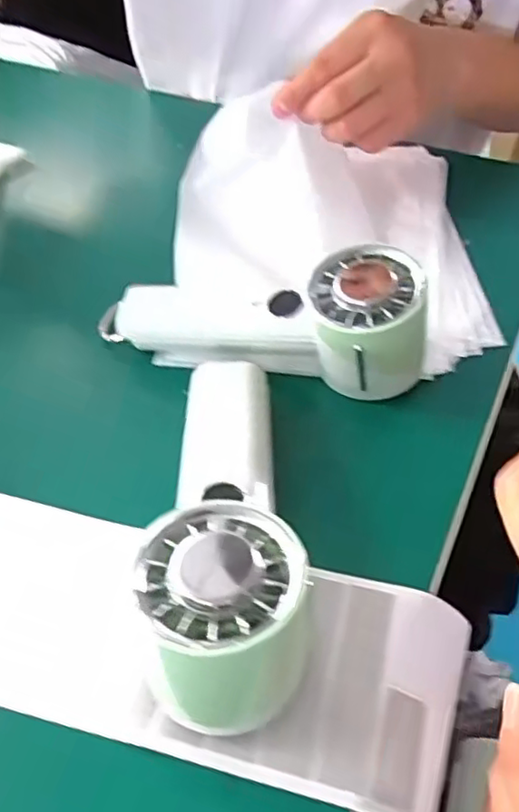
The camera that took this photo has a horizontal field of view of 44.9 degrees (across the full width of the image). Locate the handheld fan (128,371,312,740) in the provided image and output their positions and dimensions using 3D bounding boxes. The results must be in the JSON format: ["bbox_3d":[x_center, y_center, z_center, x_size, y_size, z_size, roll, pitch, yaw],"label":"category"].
[{"bbox_3d":[-0.018,0.037,0.272,0.059,0.057,0.178,-5,49,-3],"label":"handheld fan"}]

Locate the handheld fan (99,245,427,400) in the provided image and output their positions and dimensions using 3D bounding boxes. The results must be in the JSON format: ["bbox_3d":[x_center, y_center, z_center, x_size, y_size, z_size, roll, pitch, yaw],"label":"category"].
[{"bbox_3d":[0.001,-0.049,0.365,0.189,0.064,0.058,7,48,24],"label":"handheld fan"}]

